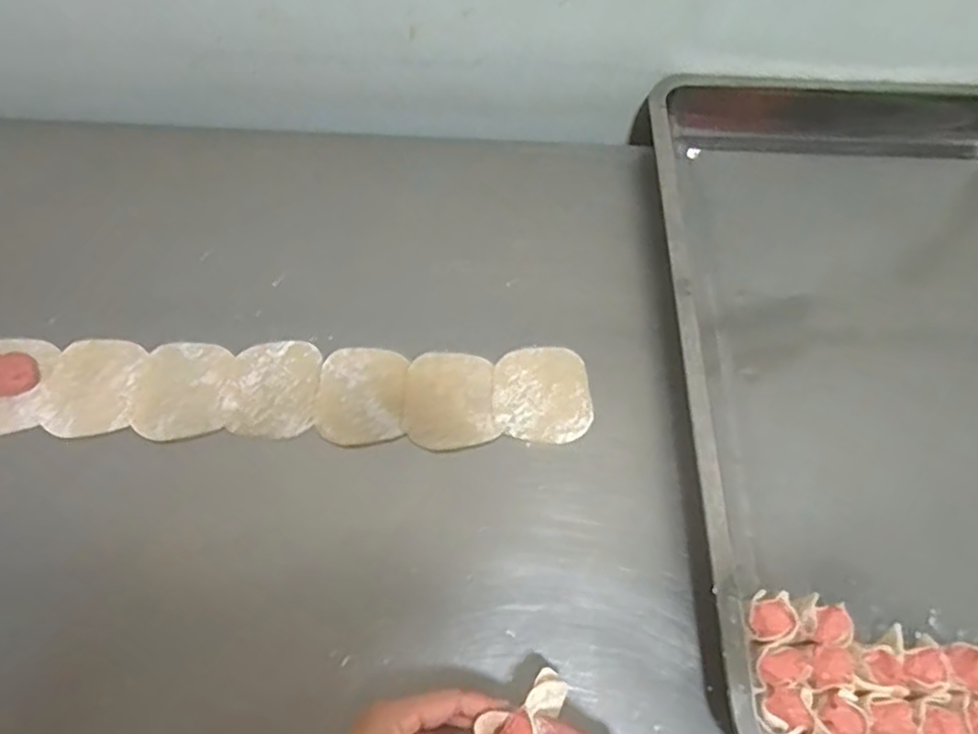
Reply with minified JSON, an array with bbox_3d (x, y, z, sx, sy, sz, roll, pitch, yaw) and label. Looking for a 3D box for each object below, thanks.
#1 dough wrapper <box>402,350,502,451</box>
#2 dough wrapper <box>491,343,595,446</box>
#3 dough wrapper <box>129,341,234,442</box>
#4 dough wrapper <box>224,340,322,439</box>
[{"bbox_3d":[-0.031,0.024,0.560,0.071,0.004,0.086,-2,58,-8],"label":"dough wrapper"},{"bbox_3d":[0.042,0.020,0.562,0.074,0.004,0.084,0,59,-2],"label":"dough wrapper"},{"bbox_3d":[-0.240,0.017,0.556,0.070,0.005,0.081,0,62,-3],"label":"dough wrapper"},{"bbox_3d":[-0.169,0.017,0.560,0.068,0.007,0.080,0,60,-2],"label":"dough wrapper"}]

